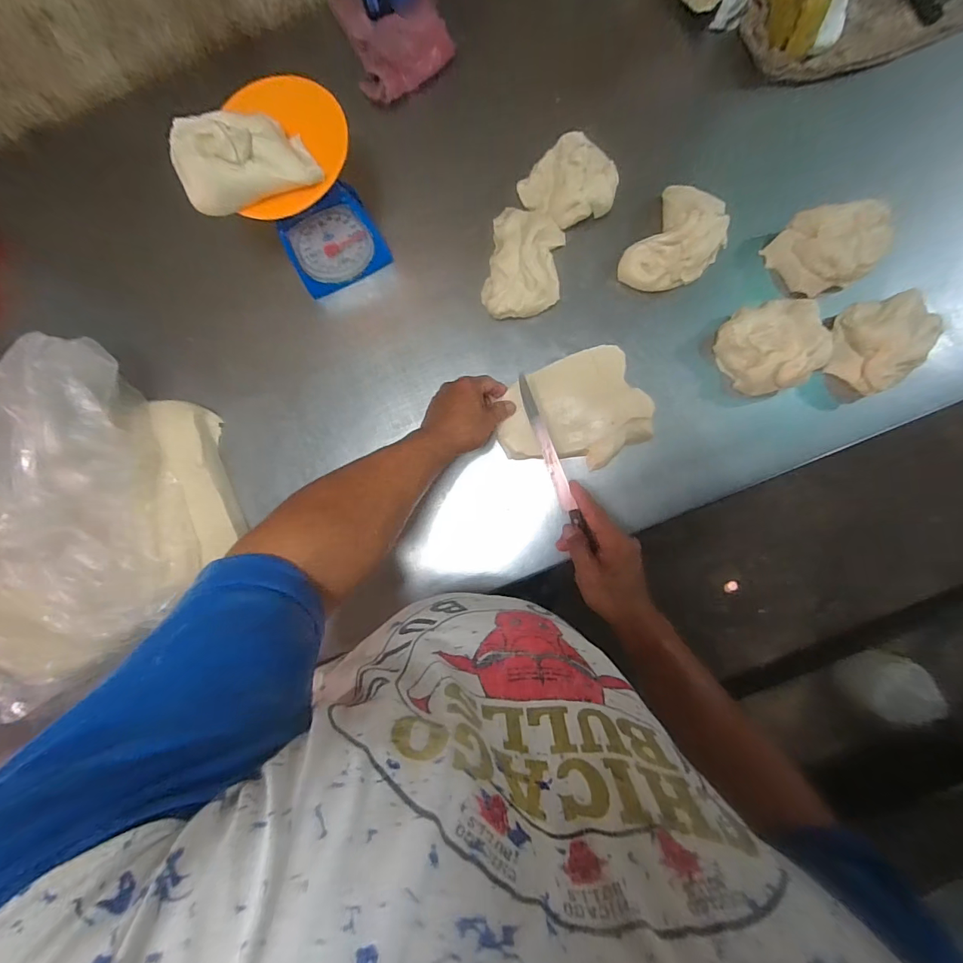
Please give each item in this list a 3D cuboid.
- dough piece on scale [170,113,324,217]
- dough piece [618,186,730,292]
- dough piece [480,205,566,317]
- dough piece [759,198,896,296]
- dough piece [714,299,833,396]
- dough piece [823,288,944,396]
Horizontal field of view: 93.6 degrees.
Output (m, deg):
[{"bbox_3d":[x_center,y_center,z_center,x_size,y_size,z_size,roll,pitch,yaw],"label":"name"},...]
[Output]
[{"bbox_3d":[-0.241,-0.323,0.453,0.133,0.045,0.095,-19,86,1],"label":"dough piece on scale"},{"bbox_3d":[0.249,-0.304,0.567,0.100,0.050,0.144,34,89,4],"label":"dough piece"},{"bbox_3d":[0.055,-0.283,0.584,0.098,0.050,0.145,7,87,3],"label":"dough piece"},{"bbox_3d":[0.433,-0.293,0.558,0.108,0.054,0.110,-43,86,0],"label":"dough piece"},{"bbox_3d":[0.354,-0.166,0.552,0.111,0.048,0.105,0,87,3],"label":"dough piece"},{"bbox_3d":[0.482,-0.167,0.551,0.103,0.060,0.108,-22,86,1],"label":"dough piece"}]

